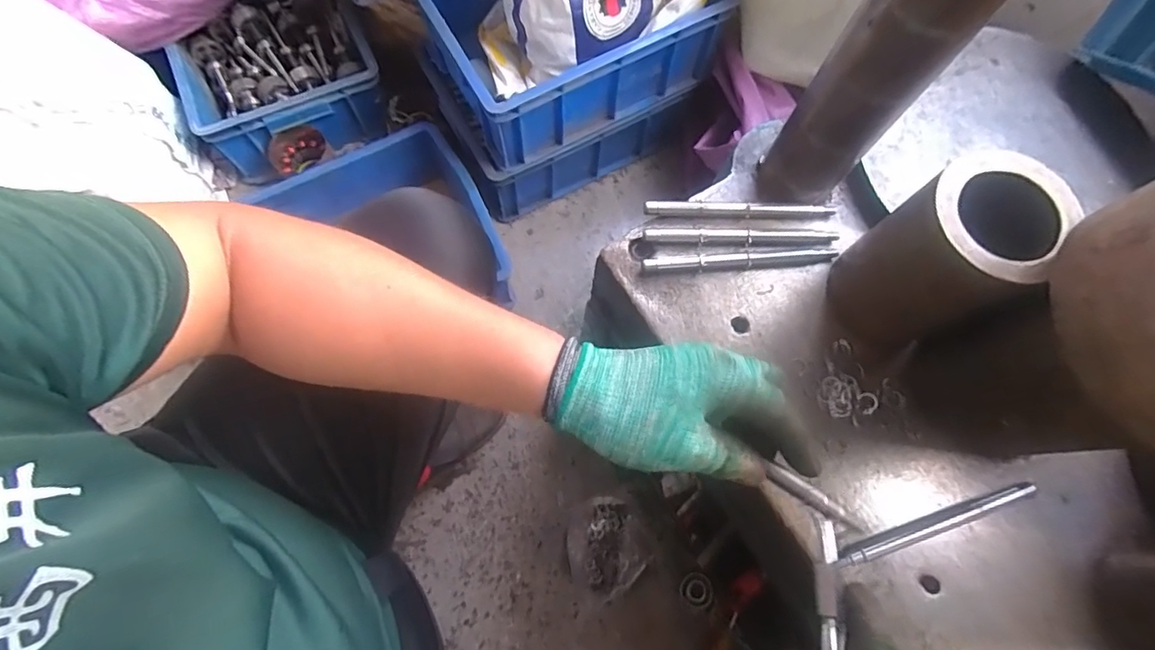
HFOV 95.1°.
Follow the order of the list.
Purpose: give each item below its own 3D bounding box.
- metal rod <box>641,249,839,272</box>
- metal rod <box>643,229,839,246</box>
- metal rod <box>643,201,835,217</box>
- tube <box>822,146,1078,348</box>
[{"bbox_3d":[0.135,-0.054,0.437,0.162,0.009,0.013,-5,73,-4],"label":"metal rod"},{"bbox_3d":[0.138,-0.074,0.444,0.162,0.008,0.012,0,73,-2],"label":"metal rod"},{"bbox_3d":[0.139,-0.099,0.449,0.162,0.009,0.011,0,73,-2],"label":"metal rod"},{"bbox_3d":[0.245,-0.046,0.369,0.093,0.125,0.077,-39,78,-13],"label":"tube"}]

